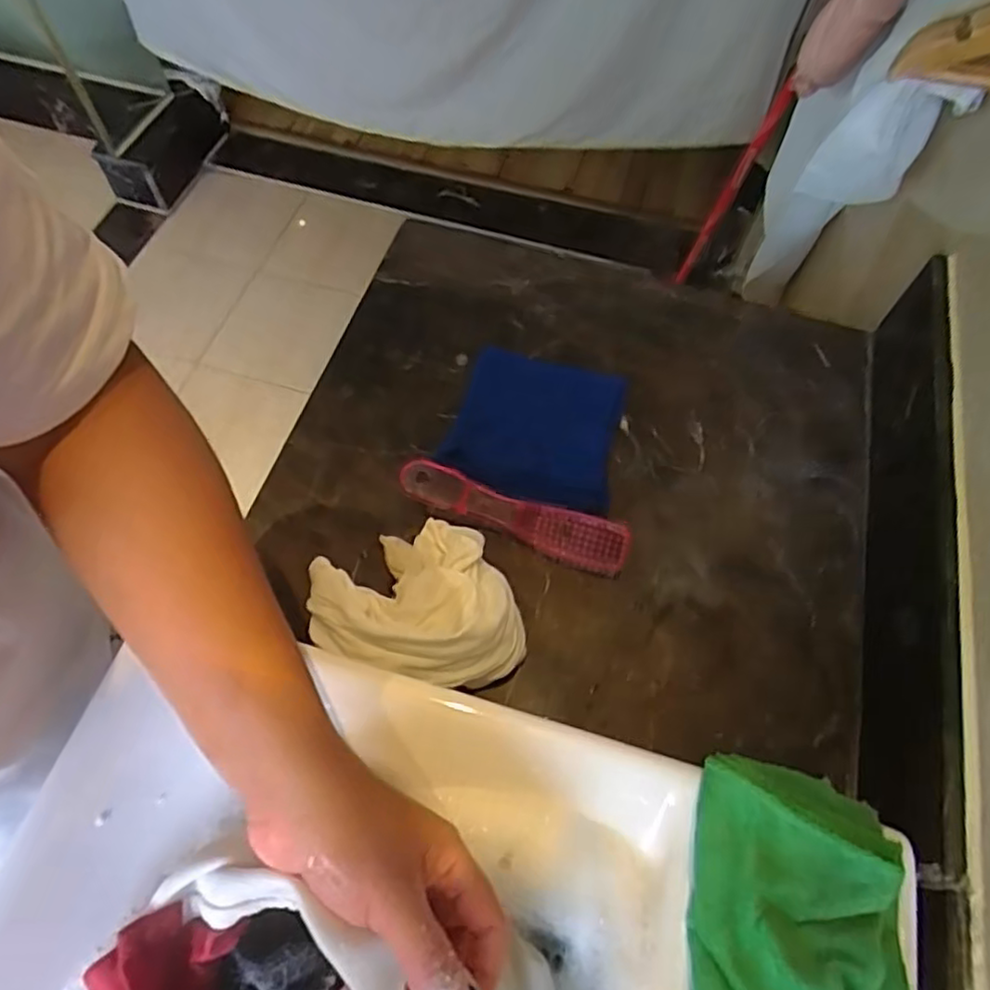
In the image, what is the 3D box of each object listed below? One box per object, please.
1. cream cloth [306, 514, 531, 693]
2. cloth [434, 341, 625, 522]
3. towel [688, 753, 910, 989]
[{"bbox_3d":[-0.049,0.072,0.477,0.150,0.089,0.125,16,63,6],"label":"cream cloth"},{"bbox_3d":[0.036,-0.058,0.577,0.140,0.025,0.145,11,63,4],"label":"cloth"},{"bbox_3d":[0.136,0.202,0.296,0.089,0.033,0.148,13,63,5],"label":"towel"}]

